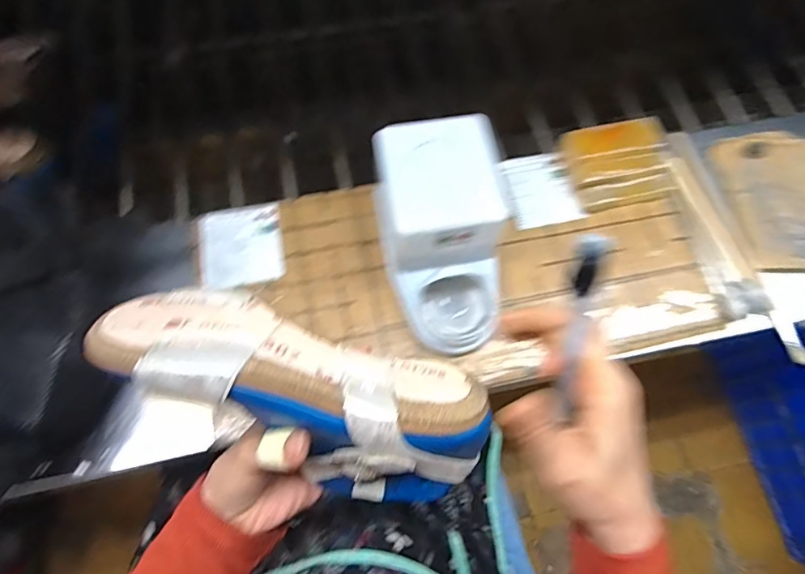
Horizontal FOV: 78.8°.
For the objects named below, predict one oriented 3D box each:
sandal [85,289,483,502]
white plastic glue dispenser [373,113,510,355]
[{"bbox_3d":[-0.065,0.061,0.291,0.236,0.078,0.082,23,69,-4],"label":"sandal"},{"bbox_3d":[0.035,-0.045,0.447,0.111,0.106,0.182,-3,68,-2],"label":"white plastic glue dispenser"}]

